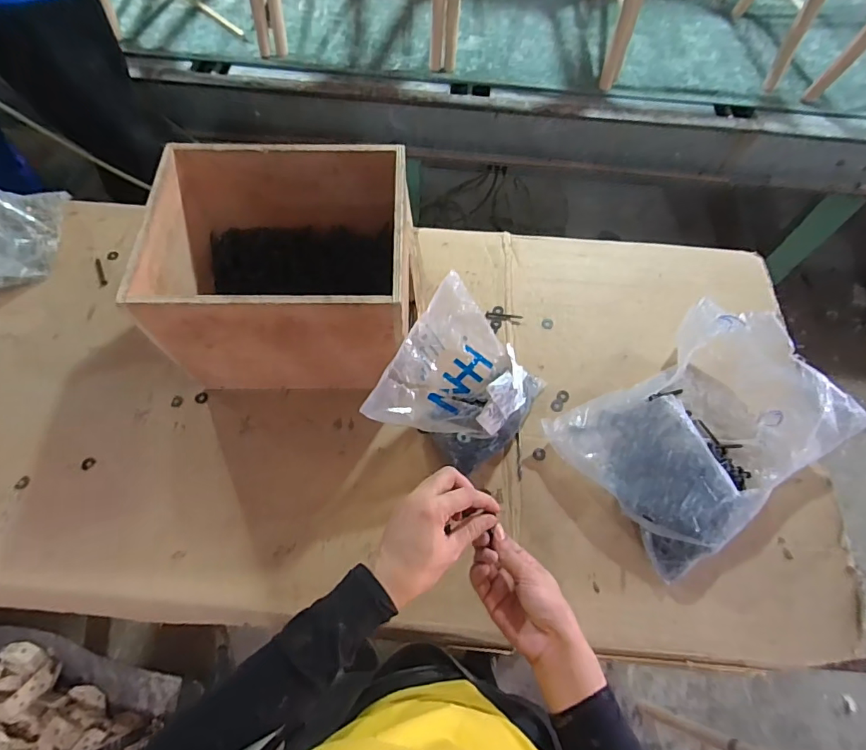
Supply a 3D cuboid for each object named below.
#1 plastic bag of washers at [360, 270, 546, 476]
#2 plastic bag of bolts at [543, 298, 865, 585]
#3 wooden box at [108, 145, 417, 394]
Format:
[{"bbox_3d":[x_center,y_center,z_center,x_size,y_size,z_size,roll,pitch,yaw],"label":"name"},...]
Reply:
[{"bbox_3d":[0.040,0.025,0.644,0.174,0.165,0.205,30,67,12],"label":"plastic bag of washers"},{"bbox_3d":[0.356,0.070,0.635,0.314,0.126,0.245,-33,69,-16],"label":"plastic bag of bolts"},{"bbox_3d":[-0.194,-0.140,0.686,0.314,0.239,0.264,1,64,-1],"label":"wooden box"}]

